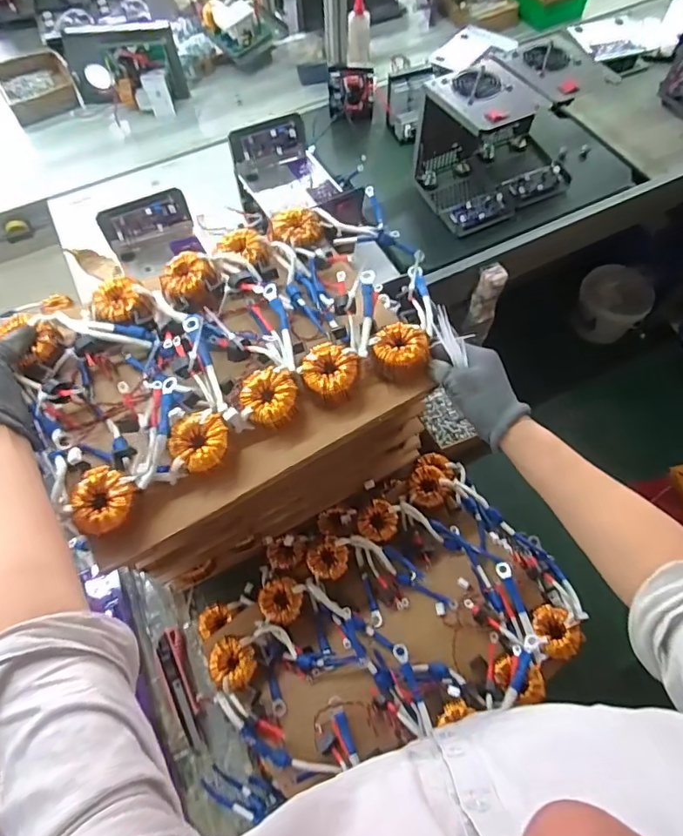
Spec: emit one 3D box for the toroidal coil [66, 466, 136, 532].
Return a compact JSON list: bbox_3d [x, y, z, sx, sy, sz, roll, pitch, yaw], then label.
[{"bbox_3d":[-0.219,0.077,0.457,0.049,0.028,0.054,23,66,12],"label":"toroidal coil"}]

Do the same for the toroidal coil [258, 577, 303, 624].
[{"bbox_3d":[-0.079,0.243,0.657,0.055,0.031,0.054,0,63,1],"label":"toroidal coil"}]

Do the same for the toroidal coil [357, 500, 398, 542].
[{"bbox_3d":[0.051,0.149,0.700,0.053,0.030,0.053,0,63,1],"label":"toroidal coil"}]

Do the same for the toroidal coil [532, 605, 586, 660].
[{"bbox_3d":[0.268,0.267,0.622,0.051,0.032,0.062,-20,65,-9],"label":"toroidal coil"}]

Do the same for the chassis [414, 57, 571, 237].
[{"bbox_3d":[0.318,-0.558,0.973,0.313,0.212,0.194,-29,66,-13],"label":"chassis"}]

